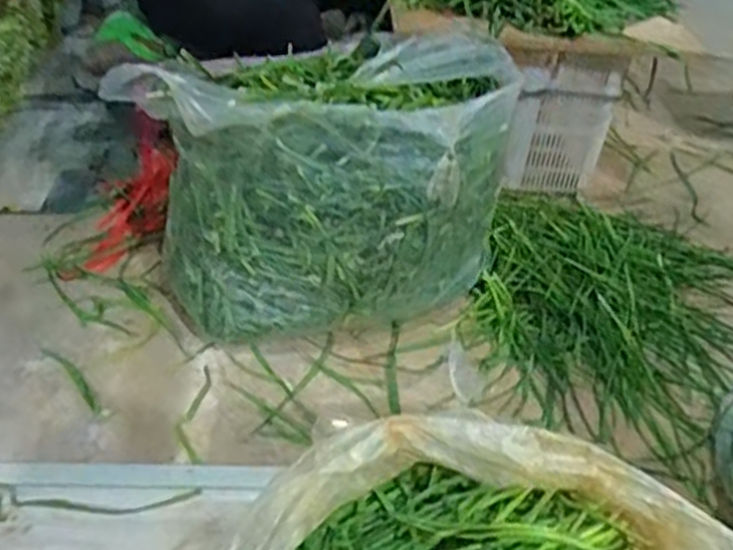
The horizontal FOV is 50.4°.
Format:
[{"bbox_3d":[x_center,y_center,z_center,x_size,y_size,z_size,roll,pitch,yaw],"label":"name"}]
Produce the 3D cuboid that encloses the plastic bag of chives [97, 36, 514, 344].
[{"bbox_3d":[-0.058,-0.144,1.197,0.556,0.349,0.363,-18,41,-28],"label":"plastic bag of chives"}]

